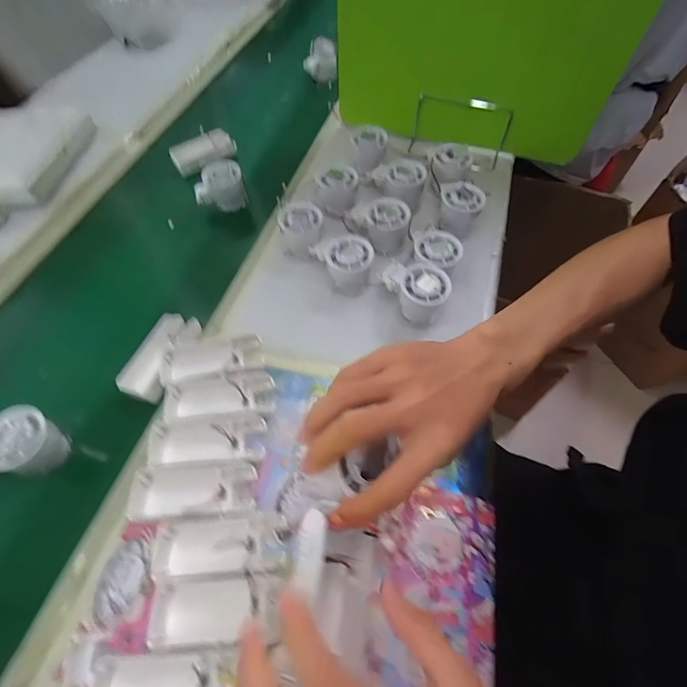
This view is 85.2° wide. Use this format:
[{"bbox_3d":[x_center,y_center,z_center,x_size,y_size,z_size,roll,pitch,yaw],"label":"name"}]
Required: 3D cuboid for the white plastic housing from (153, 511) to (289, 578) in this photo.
[{"bbox_3d":[-0.106,0.178,0.332,0.109,0.026,0.046,-1,59,-1],"label":"white plastic housing"}]

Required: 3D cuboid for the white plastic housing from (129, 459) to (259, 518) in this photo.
[{"bbox_3d":[-0.142,0.141,0.357,0.112,0.028,0.047,-3,59,-2],"label":"white plastic housing"}]

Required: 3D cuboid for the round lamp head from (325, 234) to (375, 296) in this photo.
[{"bbox_3d":[0.008,-0.097,0.480,0.059,0.054,0.066,-1,58,2],"label":"round lamp head"}]

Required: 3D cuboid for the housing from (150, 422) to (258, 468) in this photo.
[{"bbox_3d":[-0.136,0.097,0.376,0.111,0.031,0.047,-4,58,0],"label":"housing"}]

